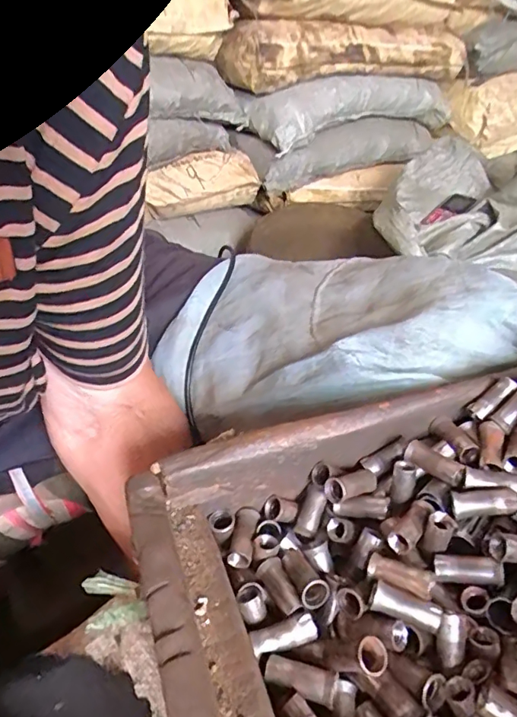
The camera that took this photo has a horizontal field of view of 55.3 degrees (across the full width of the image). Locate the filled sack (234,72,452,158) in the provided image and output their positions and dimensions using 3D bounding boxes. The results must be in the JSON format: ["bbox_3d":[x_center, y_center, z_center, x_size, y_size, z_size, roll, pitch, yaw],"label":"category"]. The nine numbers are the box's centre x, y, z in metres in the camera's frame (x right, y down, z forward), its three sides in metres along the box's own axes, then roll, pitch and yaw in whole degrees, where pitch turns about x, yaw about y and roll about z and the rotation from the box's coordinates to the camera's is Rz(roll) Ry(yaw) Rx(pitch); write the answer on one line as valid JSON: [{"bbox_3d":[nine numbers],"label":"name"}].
[{"bbox_3d":[0.217,-0.511,1.000,0.515,0.116,0.101,-18,39,-19],"label":"filled sack"}]

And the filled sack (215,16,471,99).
[{"bbox_3d":[0.176,-0.586,0.945,0.504,0.117,0.100,-18,39,-19],"label":"filled sack"}]

